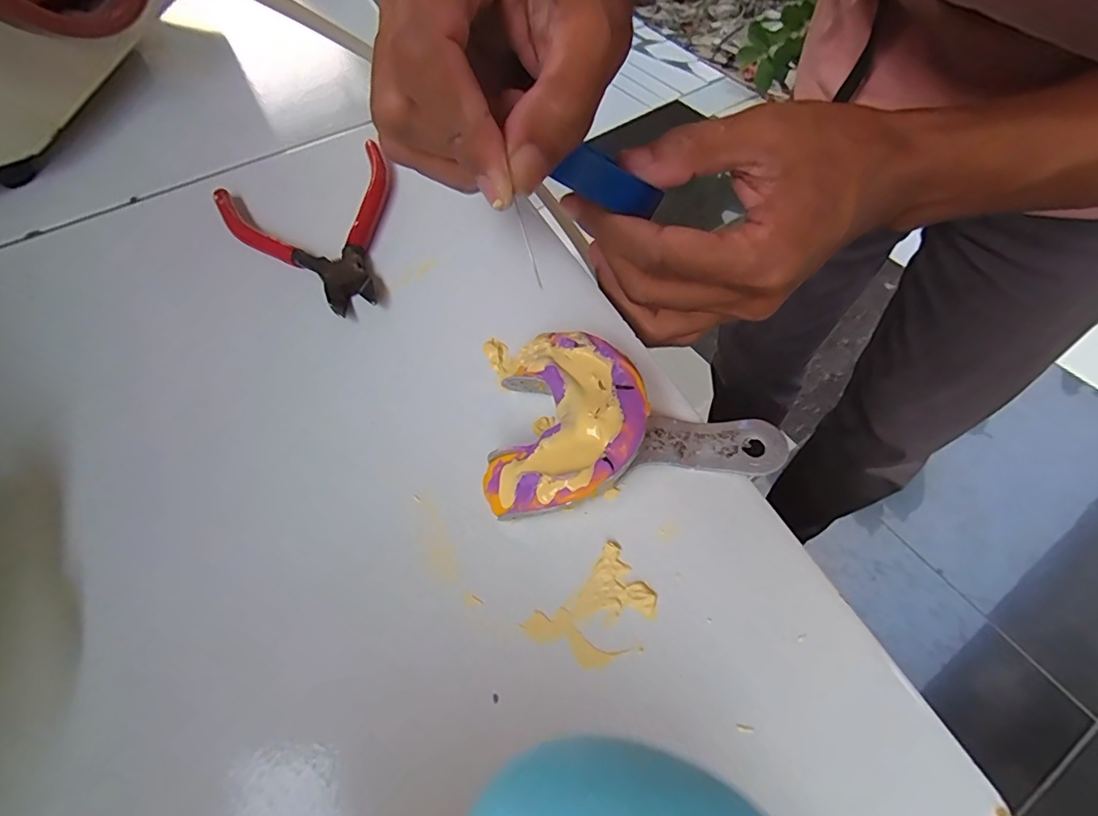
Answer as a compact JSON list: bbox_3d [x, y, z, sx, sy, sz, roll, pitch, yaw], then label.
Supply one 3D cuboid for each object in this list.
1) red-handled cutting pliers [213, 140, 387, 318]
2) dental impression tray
[{"bbox_3d":[-0.115,-0.085,0.255,0.085,0.013,0.112,-21,59,-10],"label":"red-handled cutting pliers"},{"bbox_3d":[0.027,0.000,0.179,0.096,0.024,0.074,-3,58,2],"label":"dental impression tray"}]

